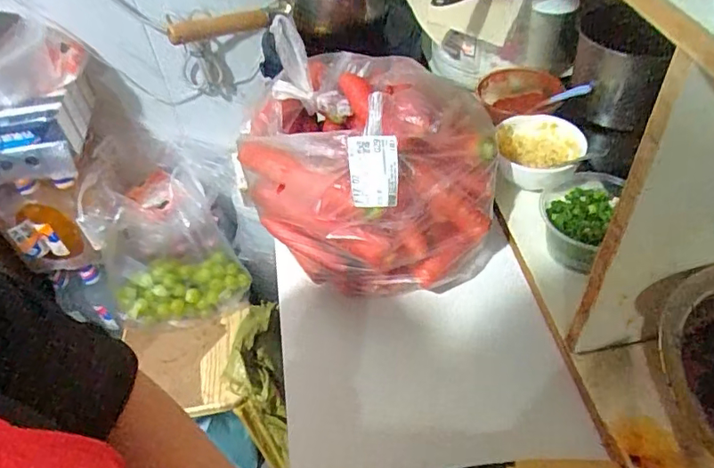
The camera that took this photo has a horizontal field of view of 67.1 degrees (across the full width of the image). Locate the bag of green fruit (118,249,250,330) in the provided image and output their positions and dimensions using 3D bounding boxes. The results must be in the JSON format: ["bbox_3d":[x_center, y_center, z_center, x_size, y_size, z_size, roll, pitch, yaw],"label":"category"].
[{"bbox_3d":[-0.358,0.109,1.108,0.253,0.143,0.074,-13,46,-6],"label":"bag of green fruit"}]

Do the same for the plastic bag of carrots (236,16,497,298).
[{"bbox_3d":[0.006,-0.079,0.616,0.295,0.168,0.236,28,55,30],"label":"plastic bag of carrots"}]

